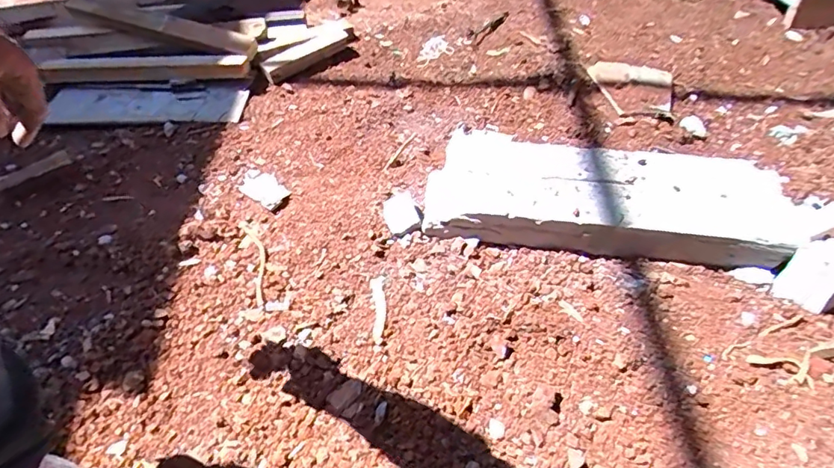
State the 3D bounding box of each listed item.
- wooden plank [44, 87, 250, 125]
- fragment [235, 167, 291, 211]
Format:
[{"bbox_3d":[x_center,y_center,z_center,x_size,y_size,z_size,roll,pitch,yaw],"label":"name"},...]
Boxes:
[{"bbox_3d":[-0.643,-0.304,1.197,0.454,0.031,0.129,-3,48,1],"label":"wooden plank"},{"bbox_3d":[-0.308,-0.092,1.000,0.119,0.008,0.066,26,55,25],"label":"fragment"}]

